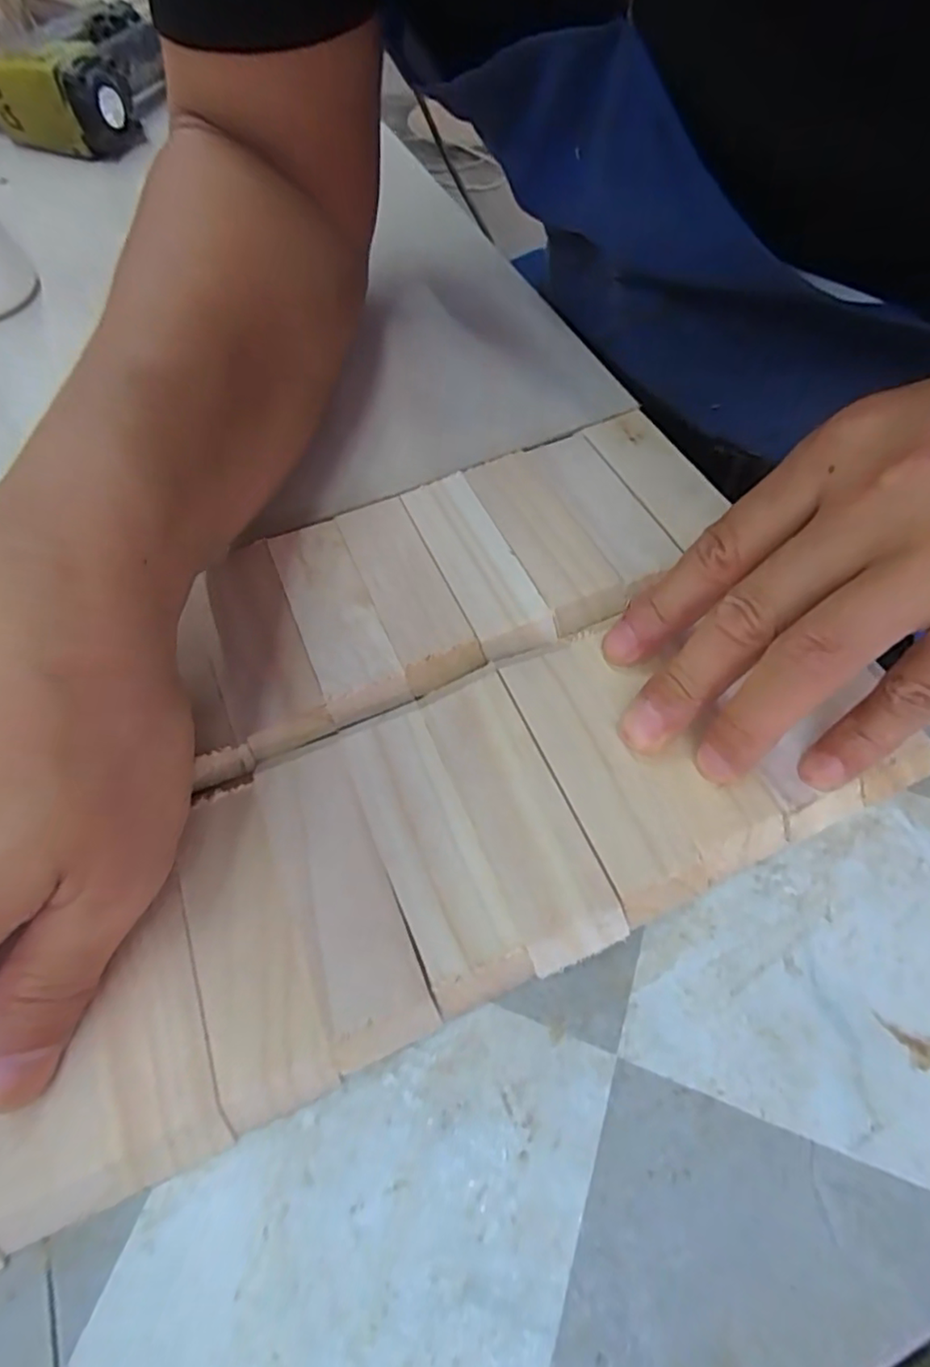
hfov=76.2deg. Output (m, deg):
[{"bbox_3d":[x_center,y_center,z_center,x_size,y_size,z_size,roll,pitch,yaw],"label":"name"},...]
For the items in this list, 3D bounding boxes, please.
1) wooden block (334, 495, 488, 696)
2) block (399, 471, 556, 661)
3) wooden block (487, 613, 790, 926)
[{"bbox_3d":[-0.024,-0.040,0.236,0.030,0.006,0.091,-22,63,-10],"label":"wooden block"},{"bbox_3d":[0.003,-0.050,0.241,0.029,0.007,0.090,-22,63,-10],"label":"block"},{"bbox_3d":[0.055,0.021,0.197,0.058,0.009,0.091,-22,63,-9],"label":"wooden block"}]

